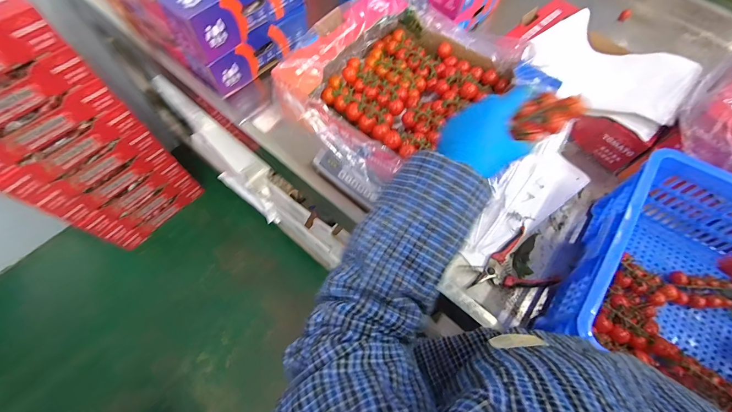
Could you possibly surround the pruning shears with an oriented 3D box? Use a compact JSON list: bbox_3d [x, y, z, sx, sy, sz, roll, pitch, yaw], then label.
[{"bbox_3d":[0.269,0.117,0.602,0.158,0.018,0.113,-17,66,-11],"label":"pruning shears"}]

